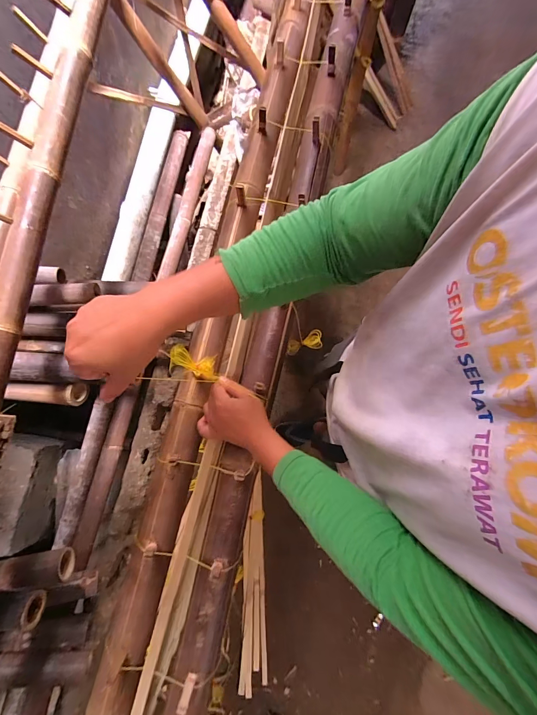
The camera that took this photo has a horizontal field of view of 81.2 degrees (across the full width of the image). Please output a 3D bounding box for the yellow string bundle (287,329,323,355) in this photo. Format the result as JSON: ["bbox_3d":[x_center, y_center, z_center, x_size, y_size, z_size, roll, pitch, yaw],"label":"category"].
[{"bbox_3d":[0.082,-0.032,0.718,0.093,0.023,0.039,-19,76,31],"label":"yellow string bundle"}]

